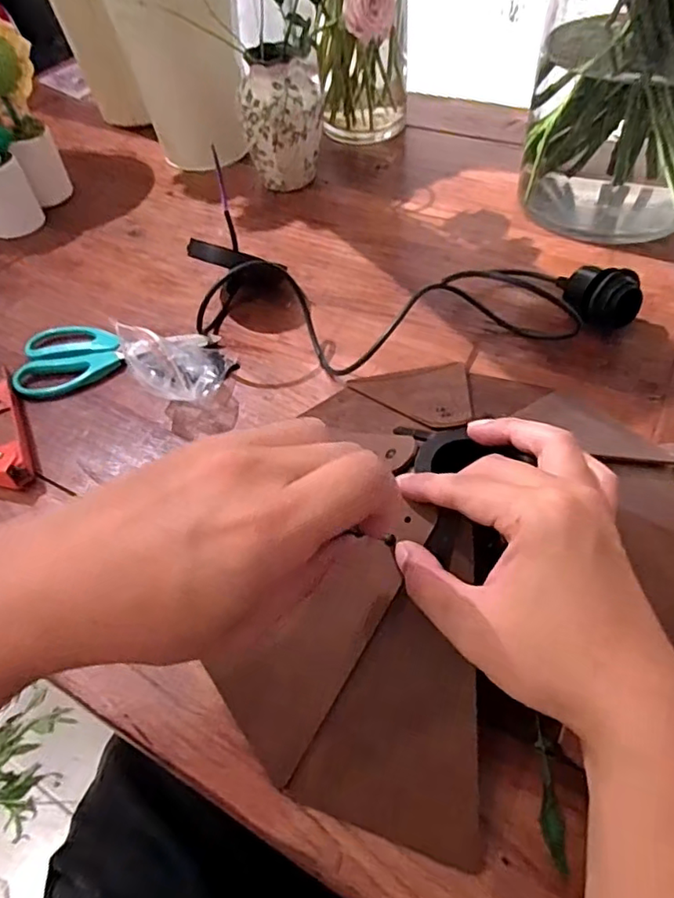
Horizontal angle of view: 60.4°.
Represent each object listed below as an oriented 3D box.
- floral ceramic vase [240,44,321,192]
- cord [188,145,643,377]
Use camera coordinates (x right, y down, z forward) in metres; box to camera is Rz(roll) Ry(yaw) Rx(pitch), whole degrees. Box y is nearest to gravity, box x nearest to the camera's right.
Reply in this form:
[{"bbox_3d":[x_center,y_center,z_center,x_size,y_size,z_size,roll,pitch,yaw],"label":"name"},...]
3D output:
[{"bbox_3d":[-0.066,-0.385,0.685,0.094,0.142,0.088,-9,51,-2],"label":"floral ceramic vase"},{"bbox_3d":[0.059,-0.153,0.535,0.375,0.063,0.196,-13,51,-5],"label":"cord"}]

